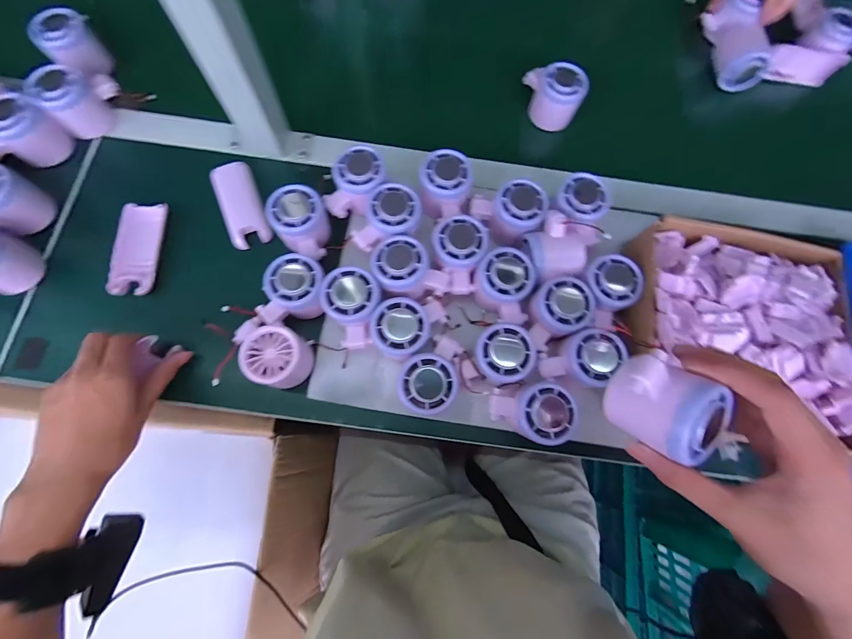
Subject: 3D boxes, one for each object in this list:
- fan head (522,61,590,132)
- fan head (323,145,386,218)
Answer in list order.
[{"bbox_3d":[0.155,-0.282,0.464,0.078,0.045,0.055,29,76,5],"label":"fan head"},{"bbox_3d":[-0.073,-0.143,0.400,0.055,0.040,0.070,24,76,4],"label":"fan head"}]

